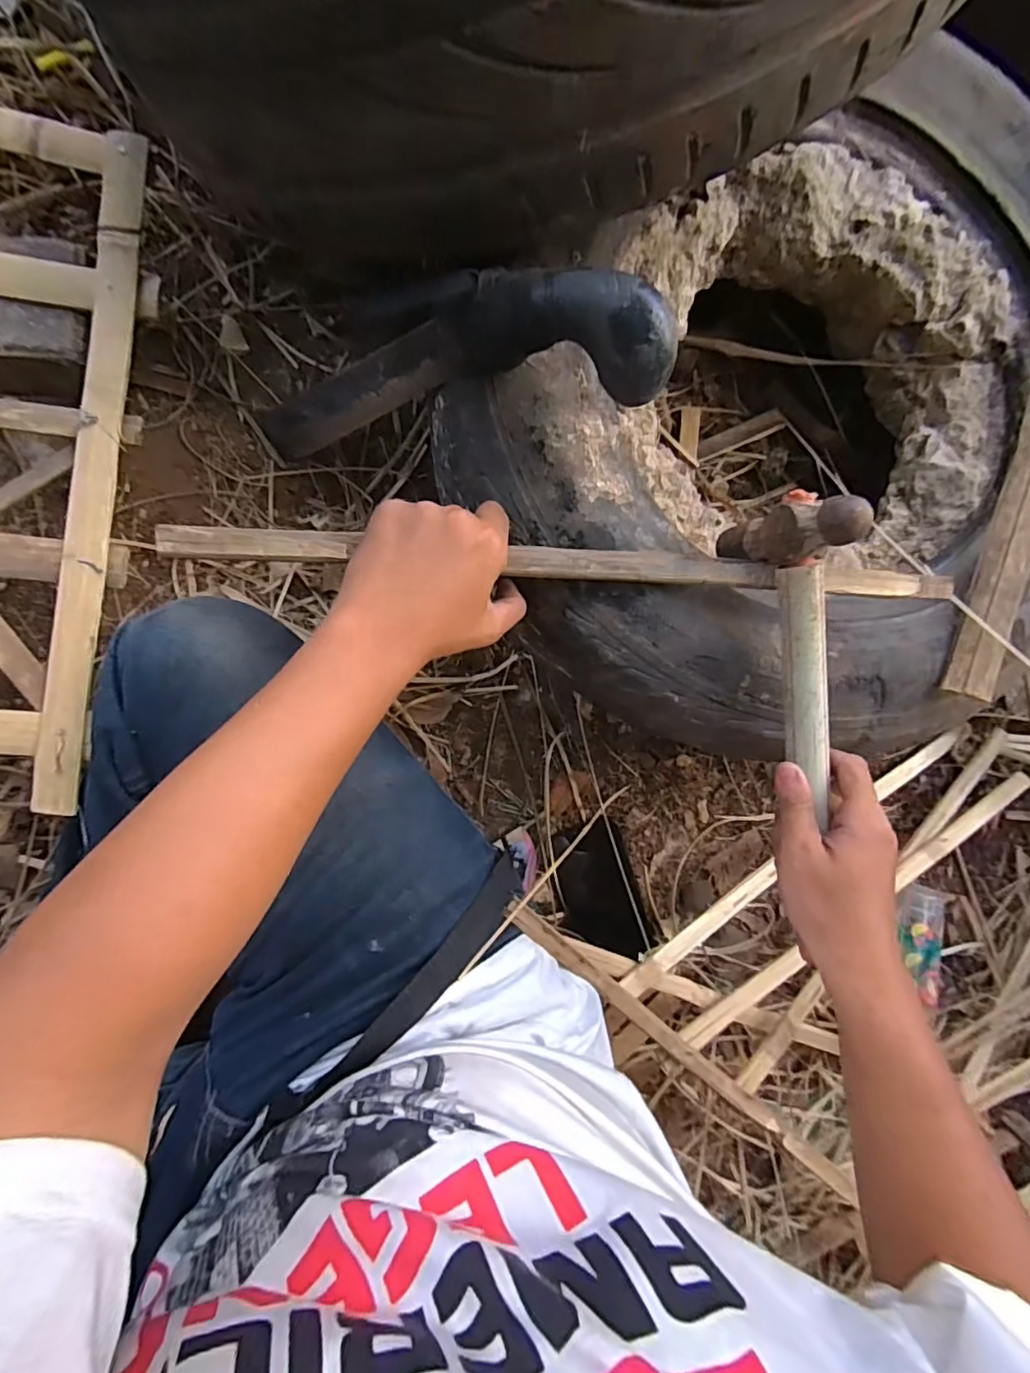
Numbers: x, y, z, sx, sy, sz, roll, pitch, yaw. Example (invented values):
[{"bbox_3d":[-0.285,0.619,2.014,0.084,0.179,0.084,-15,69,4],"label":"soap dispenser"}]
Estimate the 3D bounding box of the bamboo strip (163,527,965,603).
[{"bbox_3d":[0.033,-0.077,0.350,0.484,0.011,0.020,3,89,-3],"label":"bamboo strip"}]

